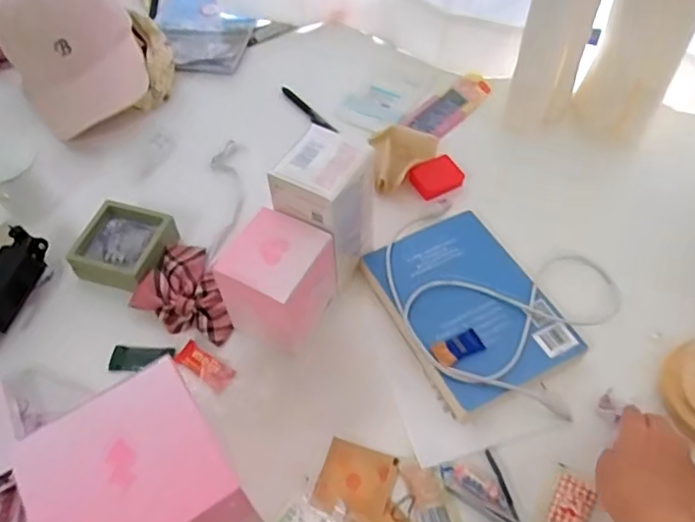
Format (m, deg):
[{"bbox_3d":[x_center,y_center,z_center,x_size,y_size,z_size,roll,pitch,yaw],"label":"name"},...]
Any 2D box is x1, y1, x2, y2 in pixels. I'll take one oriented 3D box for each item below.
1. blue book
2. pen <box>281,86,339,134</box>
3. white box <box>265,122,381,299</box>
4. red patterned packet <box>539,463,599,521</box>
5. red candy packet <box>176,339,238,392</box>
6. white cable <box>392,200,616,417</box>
[{"bbox_3d":[0.127,0.045,0.606,0.156,0.026,0.206,-25,58,-15],"label":"blue book"},{"bbox_3d":[-0.055,-0.215,0.815,0.012,0.010,0.126,-34,61,-20],"label":"pen"},{"bbox_3d":[-0.022,-0.051,0.597,0.081,0.161,0.090,22,59,16],"label":"white box"},{"bbox_3d":[0.192,0.222,0.495,0.038,0.005,0.077,24,59,17],"label":"red patterned packet"},{"bbox_3d":[-0.149,0.108,0.587,0.068,0.009,0.028,30,61,20],"label":"red candy packet"},{"bbox_3d":[0.153,0.036,0.607,0.246,0.025,0.219,23,59,17],"label":"white cable"}]

